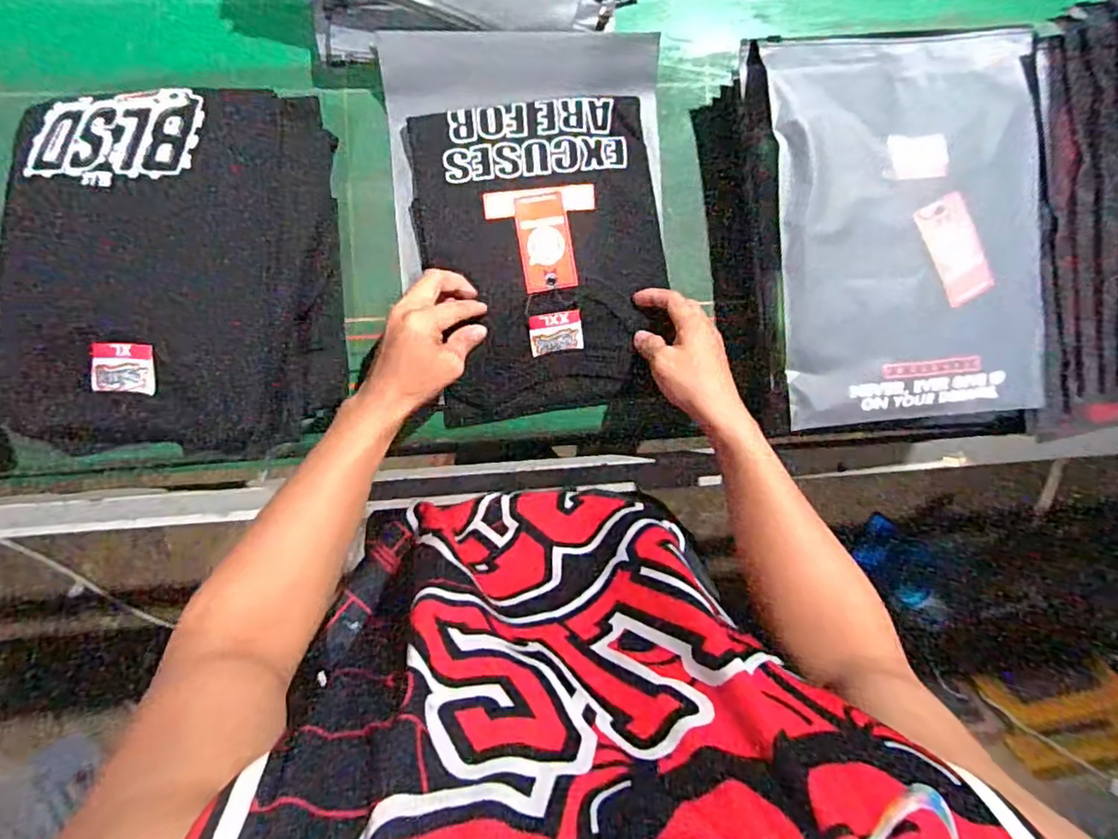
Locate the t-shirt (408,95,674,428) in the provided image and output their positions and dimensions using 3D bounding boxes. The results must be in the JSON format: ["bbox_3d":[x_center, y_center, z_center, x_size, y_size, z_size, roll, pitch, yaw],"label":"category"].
[{"bbox_3d":[-0.013,-0.155,0.588,0.223,0.024,0.293,-8,94,-4],"label":"t-shirt"}]

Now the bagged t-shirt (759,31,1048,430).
[{"bbox_3d":[0.315,-0.169,0.541,0.243,0.025,0.332,-6,94,-4],"label":"bagged t-shirt"}]

